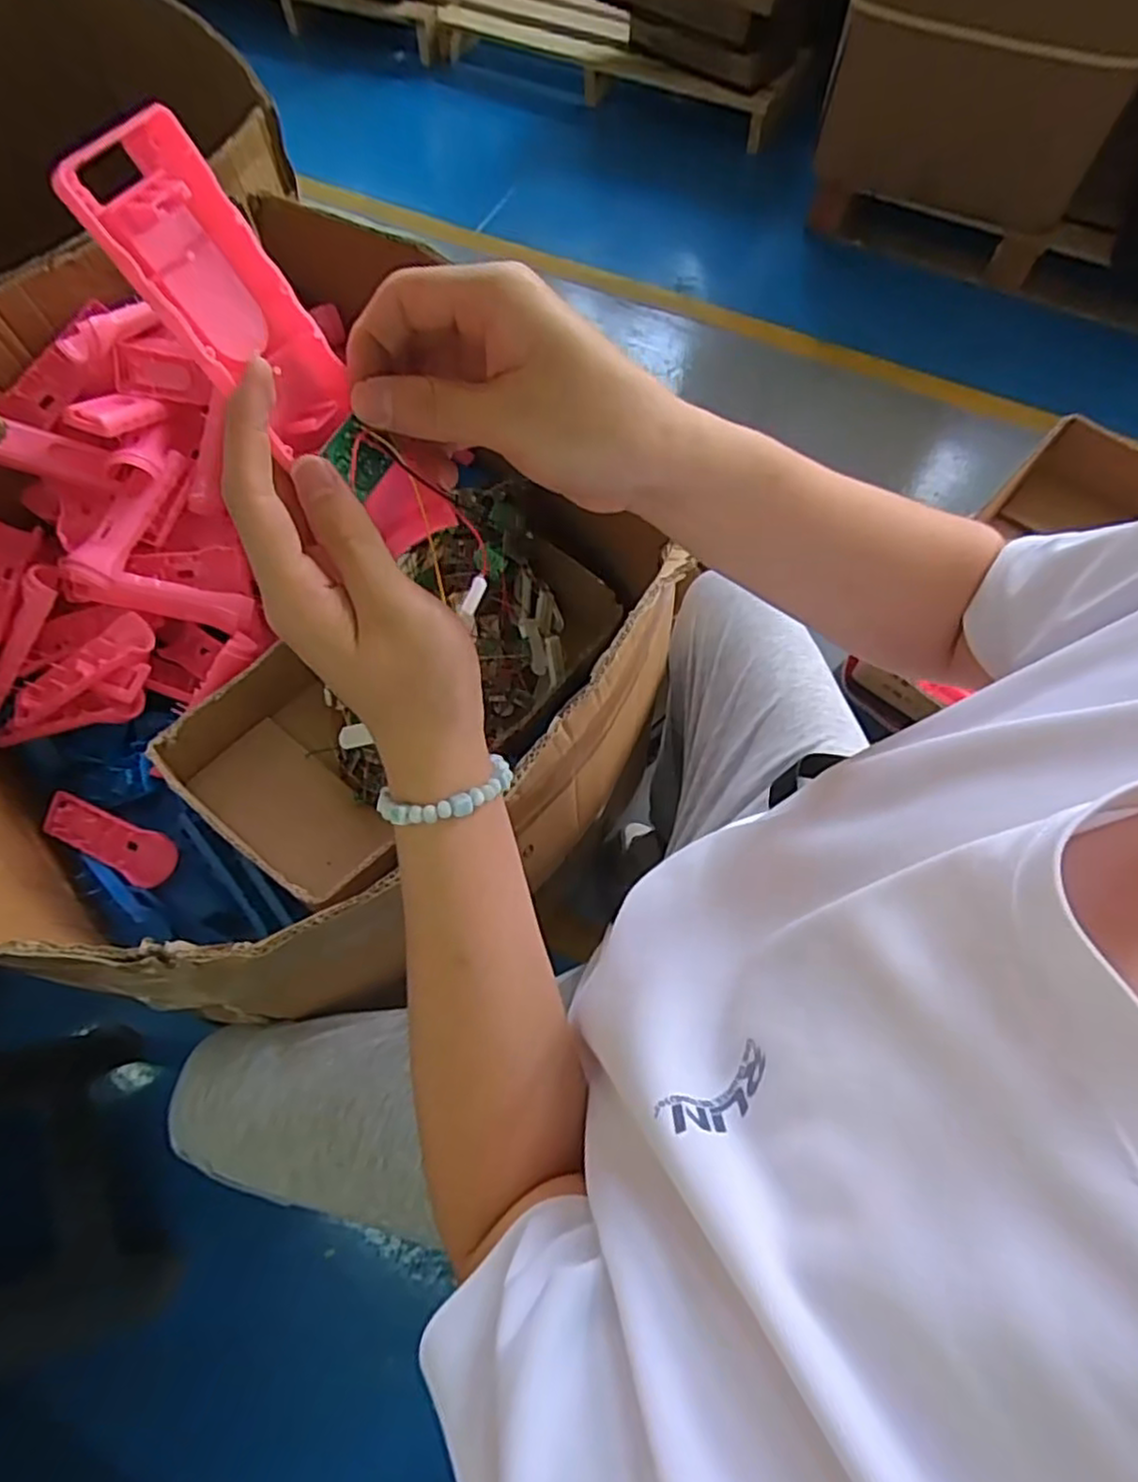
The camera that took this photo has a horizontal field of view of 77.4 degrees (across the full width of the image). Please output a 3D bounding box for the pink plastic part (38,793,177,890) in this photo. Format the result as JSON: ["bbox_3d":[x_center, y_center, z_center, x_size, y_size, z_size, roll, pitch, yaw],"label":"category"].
[{"bbox_3d":[-0.469,0.097,0.723,0.167,0.019,0.050,24,70,11],"label":"pink plastic part"}]

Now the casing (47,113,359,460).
[{"bbox_3d":[-0.112,-0.144,0.234,0.023,0.093,0.044,12,65,38],"label":"casing"}]

